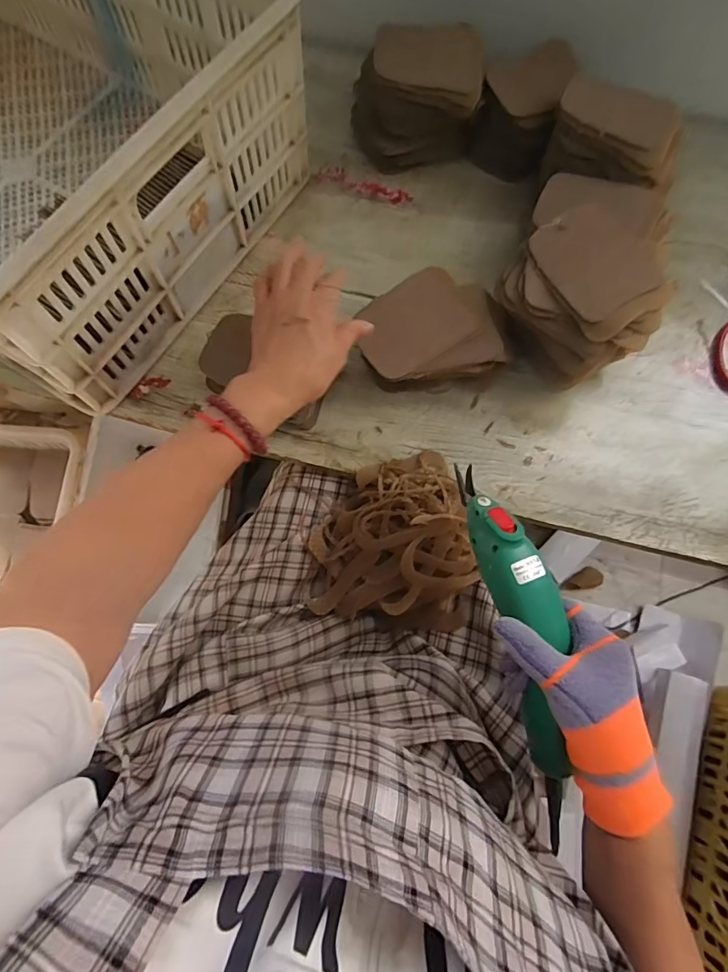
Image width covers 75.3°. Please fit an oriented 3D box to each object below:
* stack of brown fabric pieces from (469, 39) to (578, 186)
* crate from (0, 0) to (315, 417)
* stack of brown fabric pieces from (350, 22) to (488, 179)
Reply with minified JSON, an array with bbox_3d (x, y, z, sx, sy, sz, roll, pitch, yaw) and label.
[{"bbox_3d":[0.191,-0.462,0.582,0.093,0.093,0.124,21,73,5],"label":"stack of brown fabric pieces"},{"bbox_3d":[-0.431,-0.434,0.512,0.652,0.191,0.431,32,74,8],"label":"crate"},{"bbox_3d":[0.061,-0.459,0.568,0.142,0.112,0.100,-6,73,-4],"label":"stack of brown fabric pieces"}]

